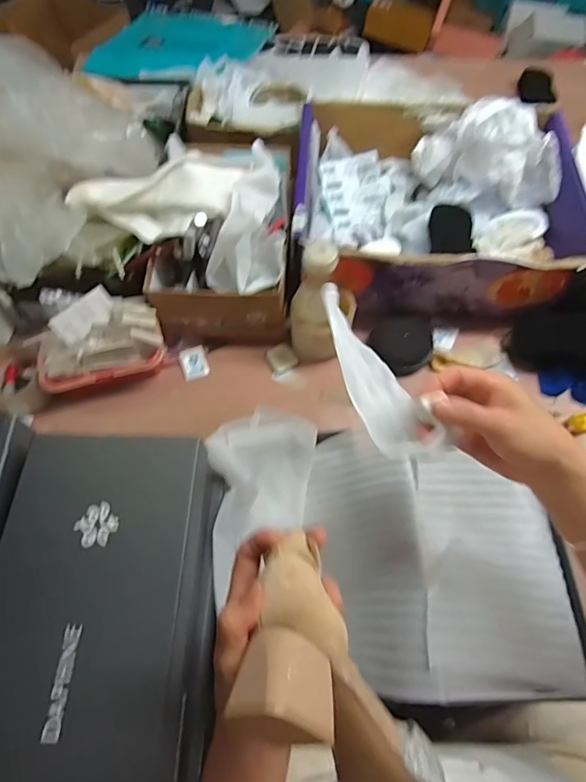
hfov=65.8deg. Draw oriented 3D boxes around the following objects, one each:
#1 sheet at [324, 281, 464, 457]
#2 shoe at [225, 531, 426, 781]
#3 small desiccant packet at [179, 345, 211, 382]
[{"bbox_3d":[0.072,-0.021,0.416,0.056,0.058,0.196,-18,56,-9],"label":"sheet"},{"bbox_3d":[0.025,0.203,0.292,0.085,0.091,0.181,-30,96,-14],"label":"shoe"},{"bbox_3d":[-0.148,-0.042,0.680,0.040,0.009,0.048,-16,89,-22],"label":"small desiccant packet"}]

